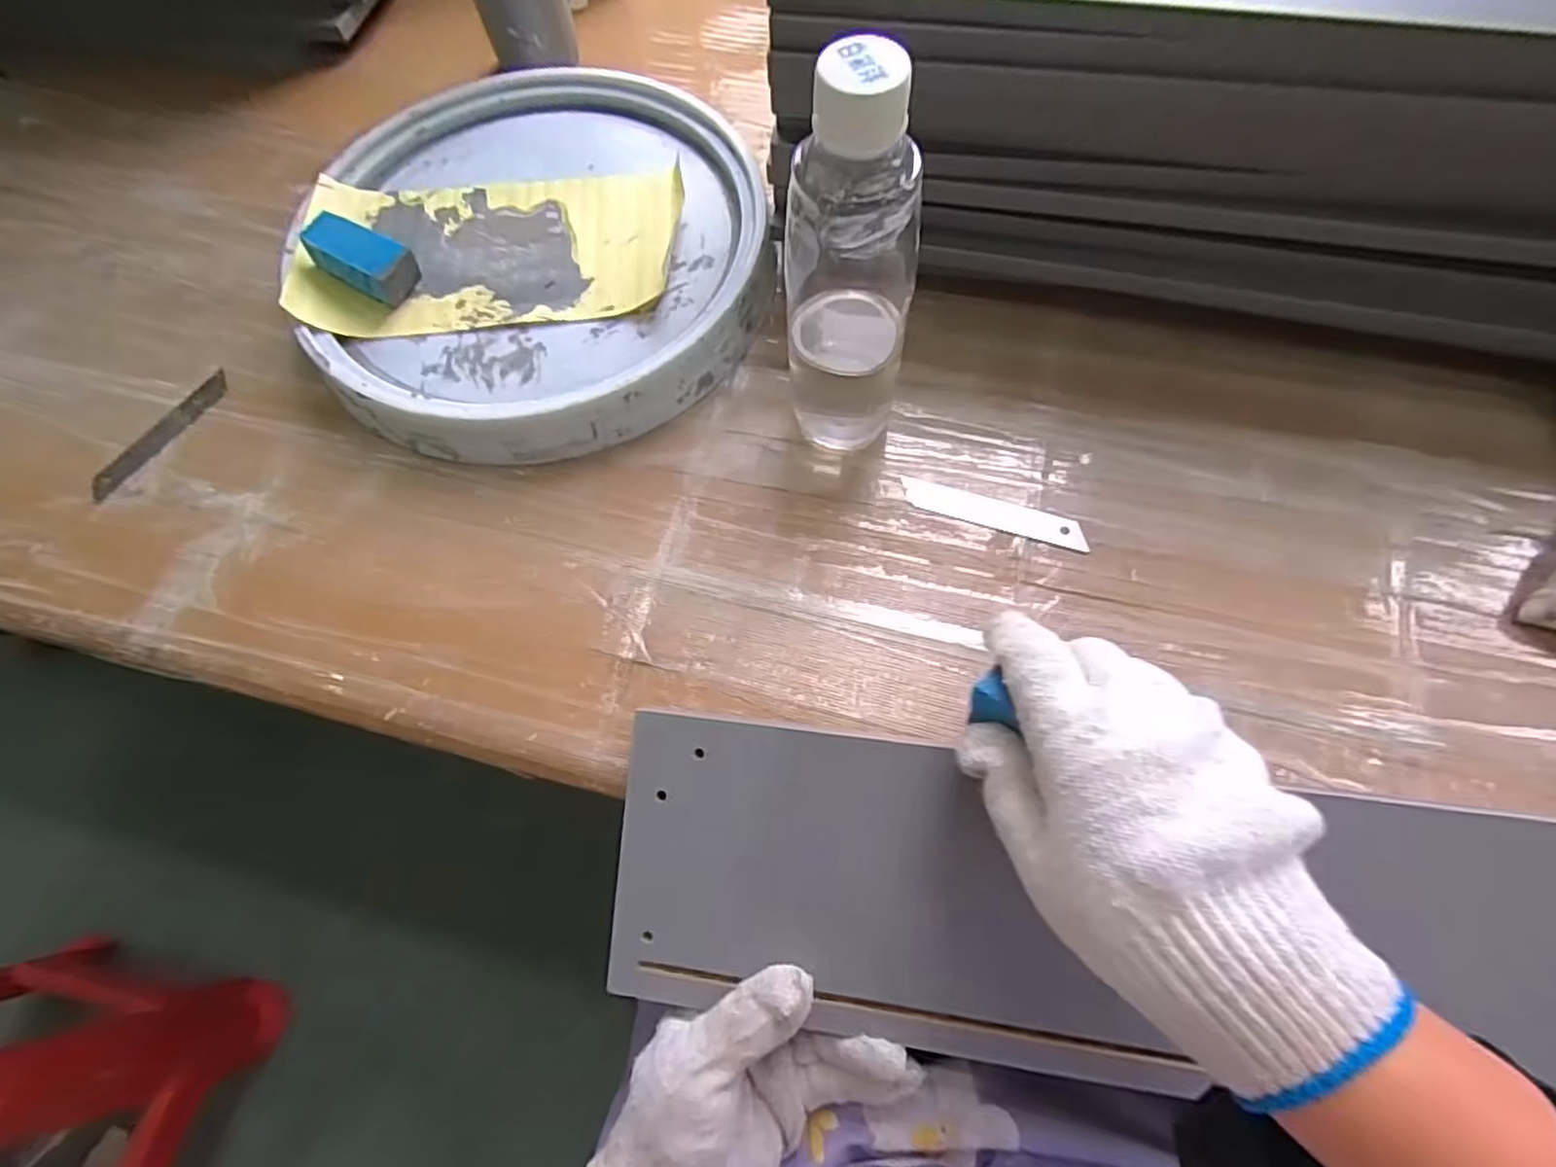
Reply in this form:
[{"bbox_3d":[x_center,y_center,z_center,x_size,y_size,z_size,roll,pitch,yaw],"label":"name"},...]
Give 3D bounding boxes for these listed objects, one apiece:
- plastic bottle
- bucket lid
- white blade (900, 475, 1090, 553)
[{"bbox_3d":[0.033,-0.125,0.311,0.057,0.193,0.056,7,67,5],"label":"plastic bottle"},{"bbox_3d":[-0.143,-0.218,0.442,0.266,0.038,0.309,-5,66,0],"label":"bucket lid"},{"bbox_3d":[0.116,-0.038,0.371,0.099,0.004,0.017,17,68,9],"label":"white blade"}]

